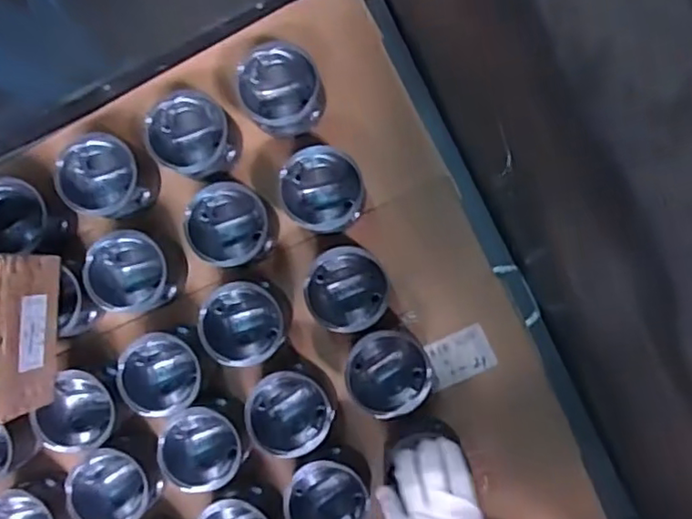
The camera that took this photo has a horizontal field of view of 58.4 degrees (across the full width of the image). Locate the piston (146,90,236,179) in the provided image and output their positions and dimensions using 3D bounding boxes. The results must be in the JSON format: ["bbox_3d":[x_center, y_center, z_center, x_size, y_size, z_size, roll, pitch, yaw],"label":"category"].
[{"bbox_3d":[-0.162,-0.132,0.663,0.076,0.072,0.083,-28,89,3],"label":"piston"}]

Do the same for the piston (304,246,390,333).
[{"bbox_3d":[0.004,0.028,0.653,0.076,0.084,0.082,0,90,3],"label":"piston"}]

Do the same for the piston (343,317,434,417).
[{"bbox_3d":[0.044,0.113,0.655,0.085,0.070,0.091,0,90,3],"label":"piston"}]

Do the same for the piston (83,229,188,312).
[{"bbox_3d":[-0.226,0.012,0.677,0.078,0.083,0.082,0,90,3],"label":"piston"}]

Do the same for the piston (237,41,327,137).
[{"bbox_3d":[-0.066,-0.178,0.656,0.080,0.073,0.085,0,90,3],"label":"piston"}]

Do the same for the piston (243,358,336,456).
[{"bbox_3d":[-0.057,0.160,0.666,0.091,0.080,0.091,32,92,3],"label":"piston"}]

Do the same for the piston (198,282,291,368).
[{"bbox_3d":[-0.104,0.064,0.661,0.077,0.084,0.082,0,93,8],"label":"piston"}]

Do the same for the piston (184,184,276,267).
[{"bbox_3d":[-0.121,-0.036,0.662,0.079,0.077,0.085,0,90,3],"label":"piston"}]

